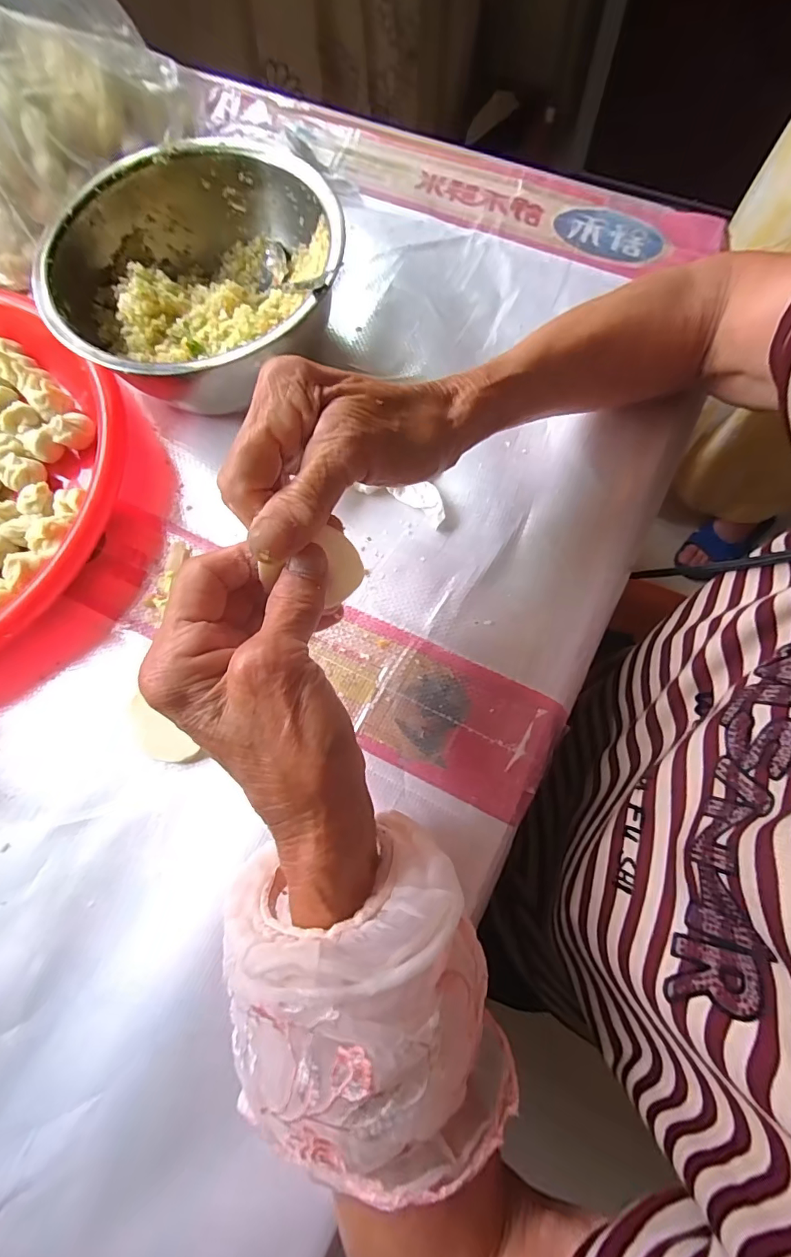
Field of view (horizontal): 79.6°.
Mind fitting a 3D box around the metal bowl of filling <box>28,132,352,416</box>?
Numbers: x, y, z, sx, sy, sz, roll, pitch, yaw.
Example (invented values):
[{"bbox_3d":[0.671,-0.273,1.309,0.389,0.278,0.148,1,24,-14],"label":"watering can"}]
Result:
[{"bbox_3d":[-0.131,-0.234,0.329,0.177,0.074,0.168,-1,74,2],"label":"metal bowl of filling"}]

